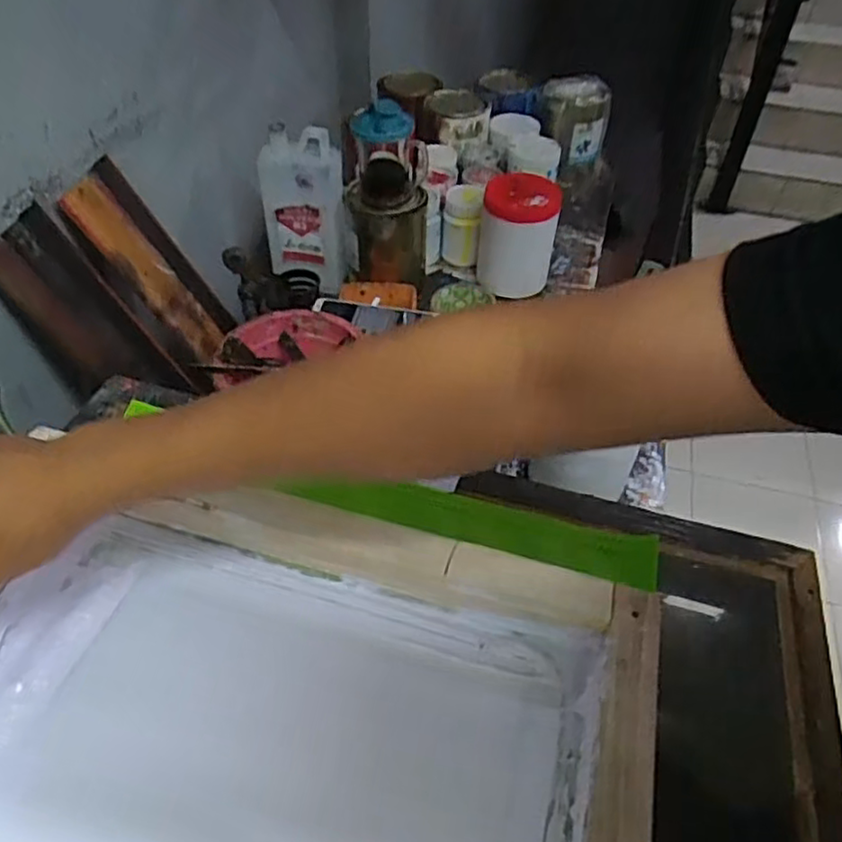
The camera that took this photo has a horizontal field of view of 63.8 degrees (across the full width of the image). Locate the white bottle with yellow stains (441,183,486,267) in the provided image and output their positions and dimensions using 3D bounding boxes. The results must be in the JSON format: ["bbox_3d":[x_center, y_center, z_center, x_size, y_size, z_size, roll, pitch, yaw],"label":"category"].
[{"bbox_3d":[0.058,-0.287,0.994,0.052,0.111,0.050,0,47,-2],"label":"white bottle with yellow stains"}]

